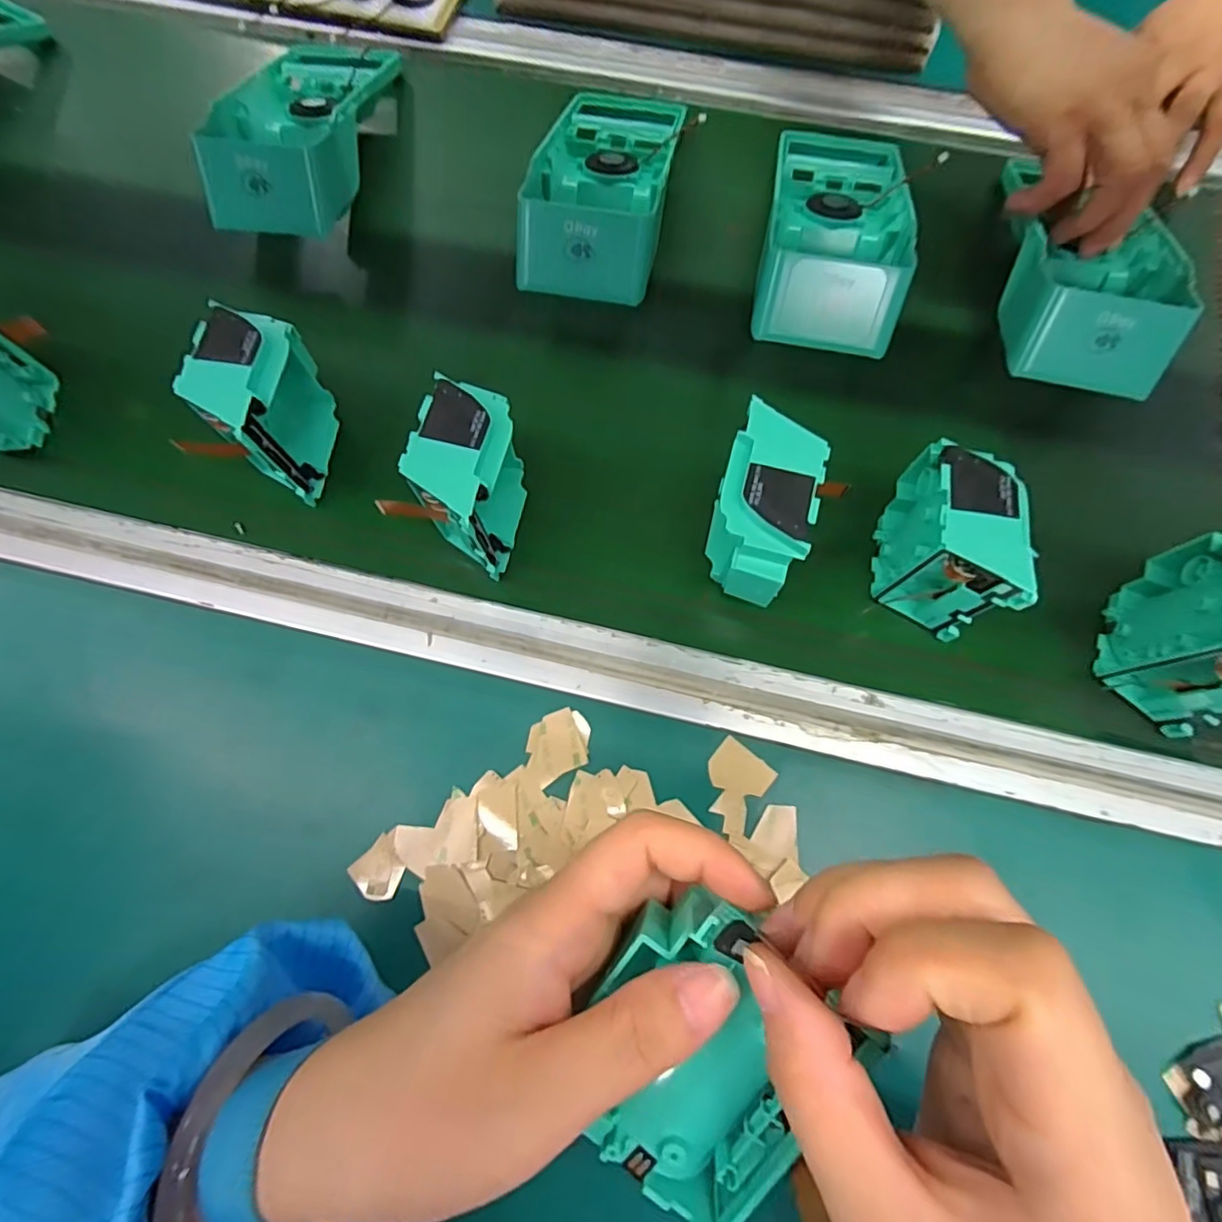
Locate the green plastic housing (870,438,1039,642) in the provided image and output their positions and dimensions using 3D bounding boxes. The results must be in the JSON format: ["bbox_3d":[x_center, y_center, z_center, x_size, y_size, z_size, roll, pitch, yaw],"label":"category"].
[{"bbox_3d":[0.161,-0.029,0.290,0.045,0.075,0.080,6,73,2],"label":"green plastic housing"}]

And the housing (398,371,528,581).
[{"bbox_3d":[-0.071,-0.064,0.300,0.041,0.072,0.083,13,74,4],"label":"housing"}]

